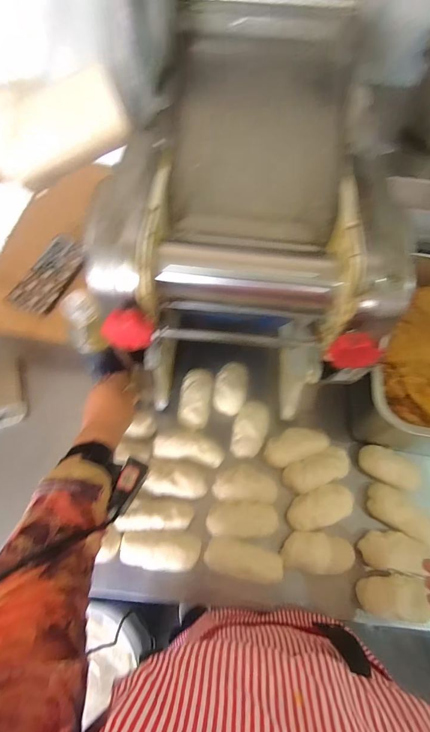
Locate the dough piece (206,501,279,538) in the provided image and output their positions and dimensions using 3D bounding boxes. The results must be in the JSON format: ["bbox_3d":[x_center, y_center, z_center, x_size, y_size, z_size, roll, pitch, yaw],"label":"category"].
[{"bbox_3d":[0.041,0.230,0.505,0.103,0.023,0.047,1,62,-3],"label":"dough piece"}]

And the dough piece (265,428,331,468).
[{"bbox_3d":[0.133,0.134,0.565,0.103,0.044,0.052,-17,64,-12],"label":"dough piece"}]

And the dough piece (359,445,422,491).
[{"bbox_3d":[0.283,0.167,0.547,0.093,0.041,0.056,23,63,9],"label":"dough piece"}]

